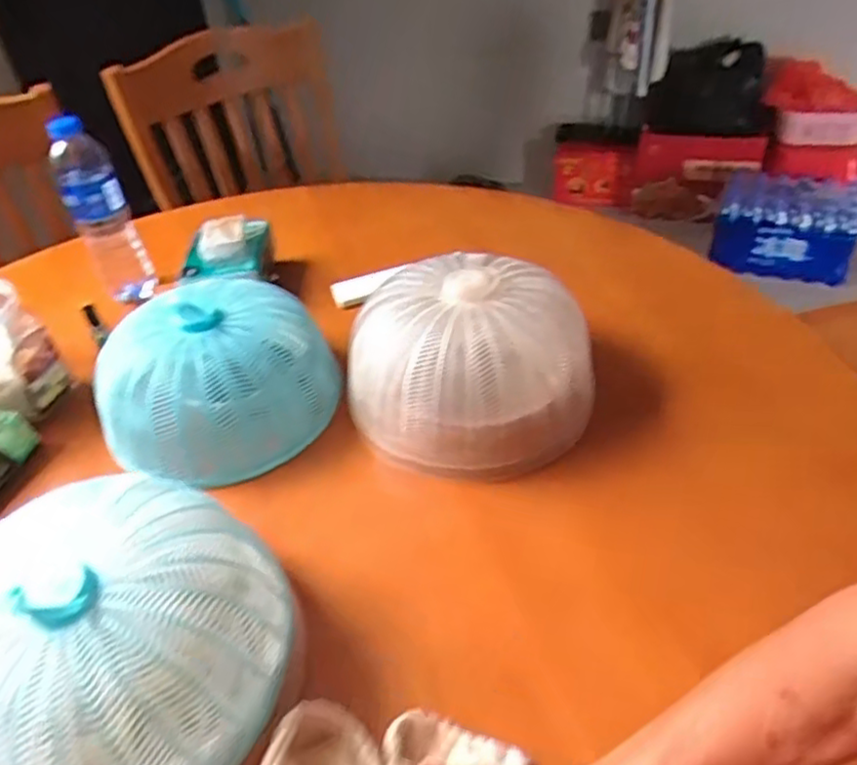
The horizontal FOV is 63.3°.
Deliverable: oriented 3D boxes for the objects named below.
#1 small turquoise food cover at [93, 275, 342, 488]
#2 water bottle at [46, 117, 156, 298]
[{"bbox_3d":[-0.211,-0.010,0.691,0.204,0.119,0.220,27,52,32],"label":"small turquoise food cover"},{"bbox_3d":[-0.406,-0.210,0.864,0.067,0.228,0.062,-25,45,-20],"label":"water bottle"}]

